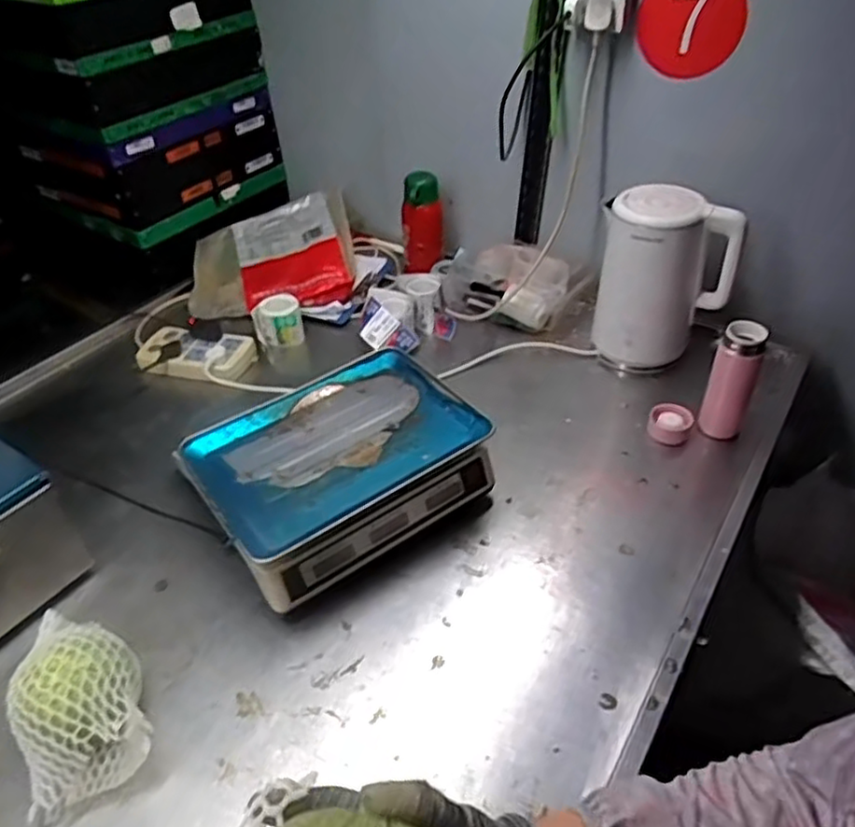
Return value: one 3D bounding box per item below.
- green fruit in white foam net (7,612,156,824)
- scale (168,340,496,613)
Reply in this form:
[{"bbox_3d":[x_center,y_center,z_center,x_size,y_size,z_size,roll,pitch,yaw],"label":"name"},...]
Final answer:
[{"bbox_3d":[-0.334,0.272,0.653,0.107,0.103,0.163,-20,44,-19],"label":"green fruit in white foam net"},{"bbox_3d":[-0.112,0.070,0.859,0.327,0.111,0.251,-26,46,-25],"label":"scale"}]

